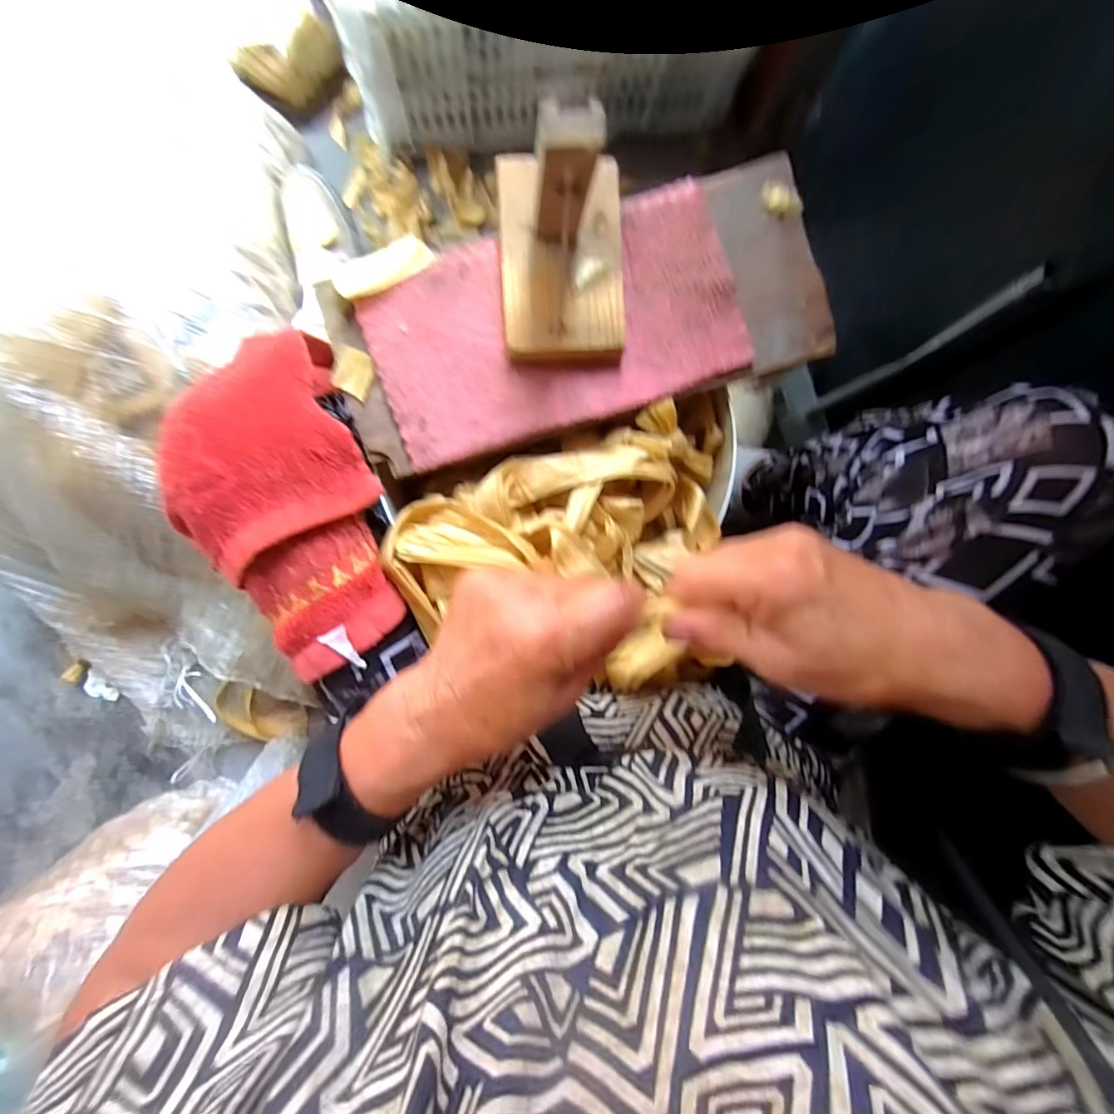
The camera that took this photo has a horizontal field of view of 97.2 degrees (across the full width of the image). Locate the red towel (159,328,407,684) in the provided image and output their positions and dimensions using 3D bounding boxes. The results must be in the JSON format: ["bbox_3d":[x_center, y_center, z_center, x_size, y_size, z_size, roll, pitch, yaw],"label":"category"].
[{"bbox_3d":[-0.184,-0.036,0.335,0.111,0.071,0.227,-22,94,-4],"label":"red towel"}]

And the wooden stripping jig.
[{"bbox_3d":[0.008,-0.216,0.321,0.088,0.115,0.138,-2,92,-5],"label":"wooden stripping jig"}]

